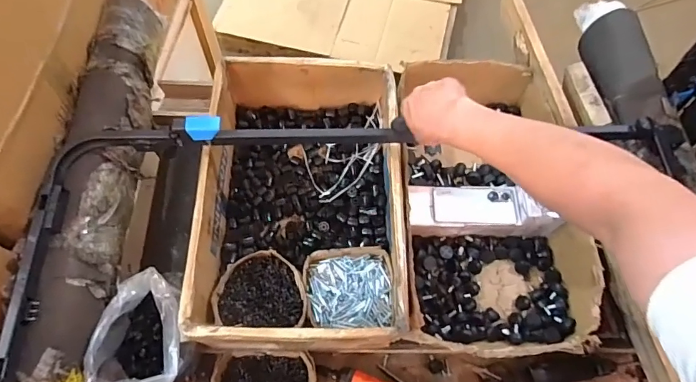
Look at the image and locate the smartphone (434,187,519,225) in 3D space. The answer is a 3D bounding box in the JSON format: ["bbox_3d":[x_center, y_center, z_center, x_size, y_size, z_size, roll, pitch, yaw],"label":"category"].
[{"bbox_3d":[0.250,0.029,0.859,0.164,0.010,0.071,0,81,0],"label":"smartphone"}]

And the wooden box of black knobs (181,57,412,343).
[{"bbox_3d":[-0.079,0.010,0.823,0.346,0.163,0.519,0,65,-2],"label":"wooden box of black knobs"}]

